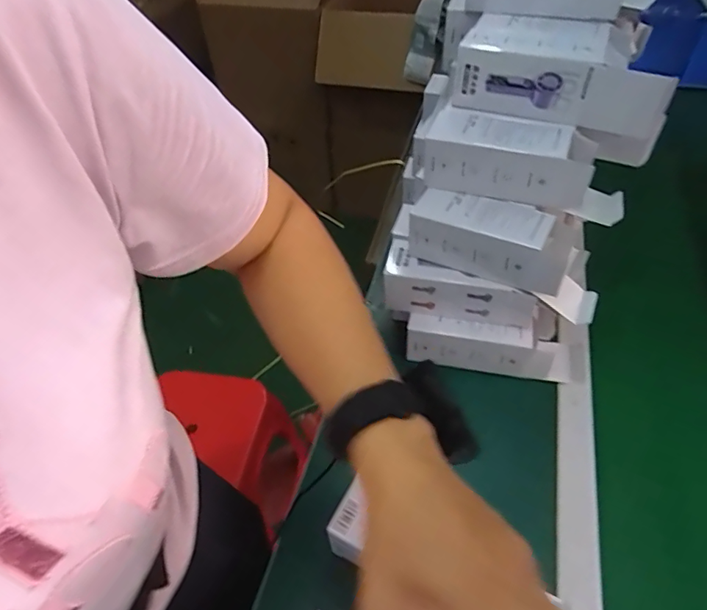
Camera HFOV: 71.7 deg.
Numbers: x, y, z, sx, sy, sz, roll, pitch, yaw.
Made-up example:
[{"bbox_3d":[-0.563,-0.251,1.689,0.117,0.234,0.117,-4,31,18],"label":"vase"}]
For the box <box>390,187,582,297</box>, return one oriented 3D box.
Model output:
[{"bbox_3d":[0.162,-0.085,0.616,0.204,0.069,0.074,18,51,19],"label":"box"}]

